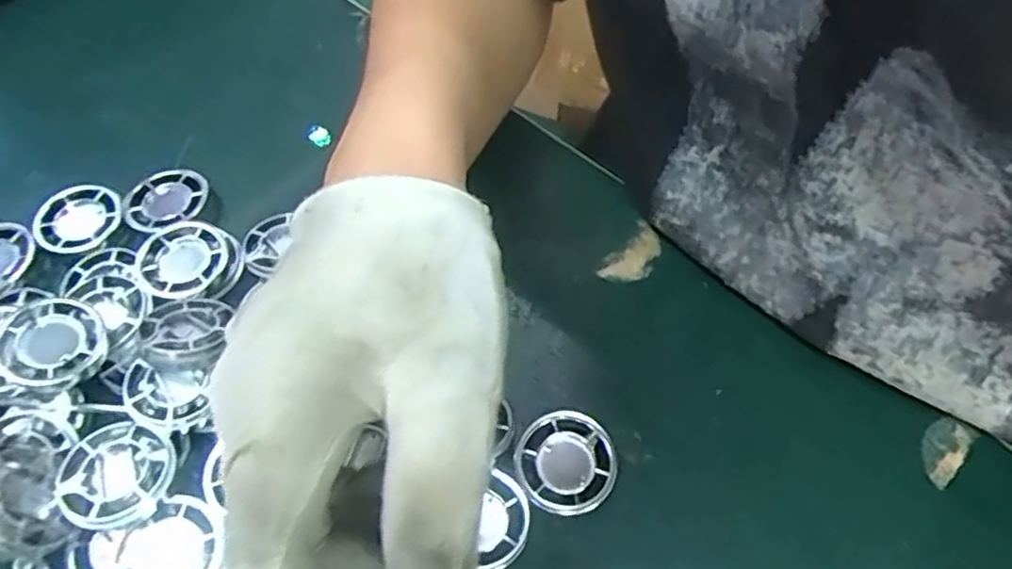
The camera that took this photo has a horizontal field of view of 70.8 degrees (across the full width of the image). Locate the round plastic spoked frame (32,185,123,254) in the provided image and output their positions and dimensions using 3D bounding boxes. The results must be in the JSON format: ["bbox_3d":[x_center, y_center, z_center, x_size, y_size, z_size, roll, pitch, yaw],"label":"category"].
[{"bbox_3d":[-0.202,-0.031,0.338,0.034,0.009,0.037,-1,62,2],"label":"round plastic spoked frame"}]

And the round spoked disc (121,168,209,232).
[{"bbox_3d":[-0.164,-0.041,0.343,0.039,0.012,0.039,-1,62,2],"label":"round spoked disc"}]

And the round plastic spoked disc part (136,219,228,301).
[{"bbox_3d":[-0.144,-0.011,0.320,0.042,0.010,0.038,30,67,17],"label":"round plastic spoked disc part"}]

